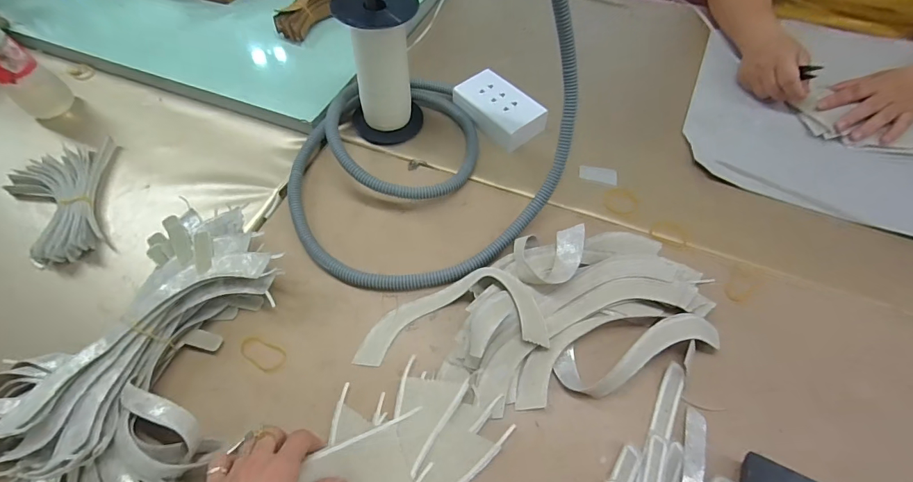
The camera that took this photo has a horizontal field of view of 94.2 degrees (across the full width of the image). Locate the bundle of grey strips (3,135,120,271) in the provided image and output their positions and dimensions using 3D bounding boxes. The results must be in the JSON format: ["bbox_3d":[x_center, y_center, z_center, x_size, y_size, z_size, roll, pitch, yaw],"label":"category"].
[{"bbox_3d":[-0.512,-0.047,0.543,0.126,0.033,0.186,-21,59,-10],"label":"bundle of grey strips"}]

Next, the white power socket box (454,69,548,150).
[{"bbox_3d":[0.061,-0.185,0.600,0.077,0.034,0.132,-33,62,-17],"label":"white power socket box"}]

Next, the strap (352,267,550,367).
[{"bbox_3d":[-0.009,0.075,0.438,0.197,0.042,0.081,-5,57,0],"label":"strap"}]

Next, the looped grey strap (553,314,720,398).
[{"bbox_3d":[0.180,0.106,0.411,0.166,0.029,0.049,-17,59,-8],"label":"looped grey strap"}]

